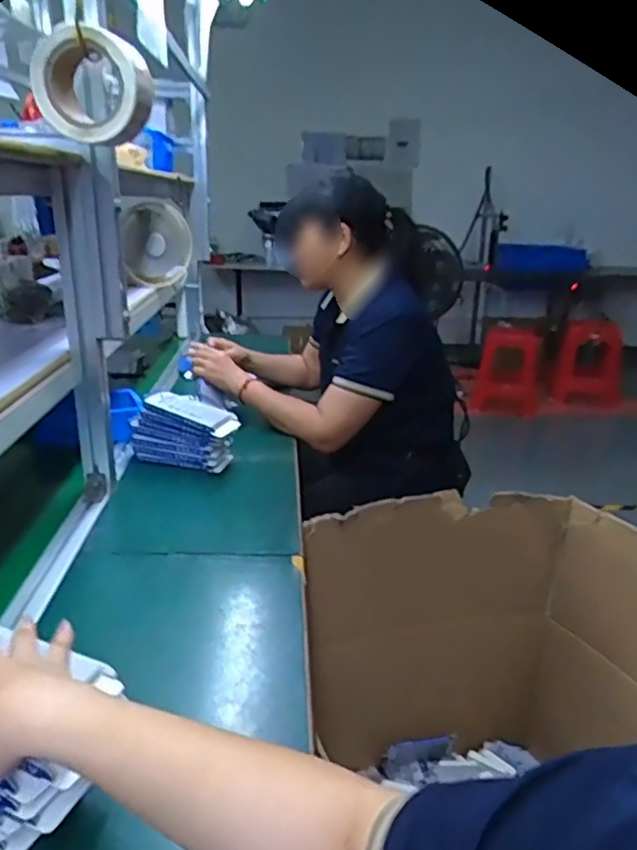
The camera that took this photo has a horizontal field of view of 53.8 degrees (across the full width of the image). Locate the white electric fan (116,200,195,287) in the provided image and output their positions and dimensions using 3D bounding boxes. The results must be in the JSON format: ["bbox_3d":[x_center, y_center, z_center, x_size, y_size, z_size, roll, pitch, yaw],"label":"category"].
[{"bbox_3d":[-0.408,-0.455,1.596,0.068,0.224,0.218,31,53,32],"label":"white electric fan"}]

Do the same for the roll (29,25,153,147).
[{"bbox_3d":[-0.259,-0.384,0.717,0.125,0.111,0.057,3,21,4],"label":"roll"}]

